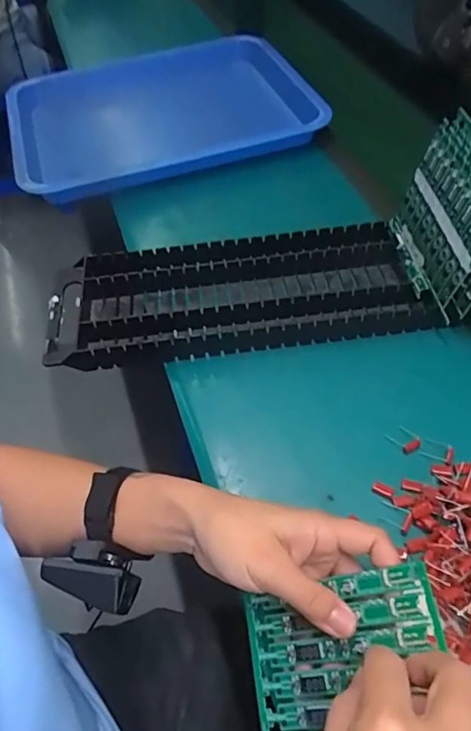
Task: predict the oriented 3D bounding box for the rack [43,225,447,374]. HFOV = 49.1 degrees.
[{"bbox_3d":[0.002,-0.071,0.543,0.384,0.039,0.152,-5,51,0],"label":"rack"}]

